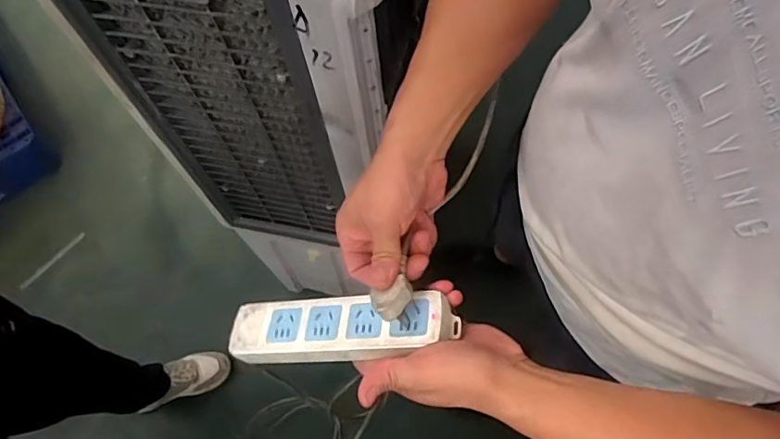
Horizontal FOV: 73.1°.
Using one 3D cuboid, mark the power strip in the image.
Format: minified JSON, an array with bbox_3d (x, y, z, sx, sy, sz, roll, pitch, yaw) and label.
[{"bbox_3d":[-0.049,0.102,0.489,0.211,0.032,0.058,-8,64,20],"label":"power strip"}]

